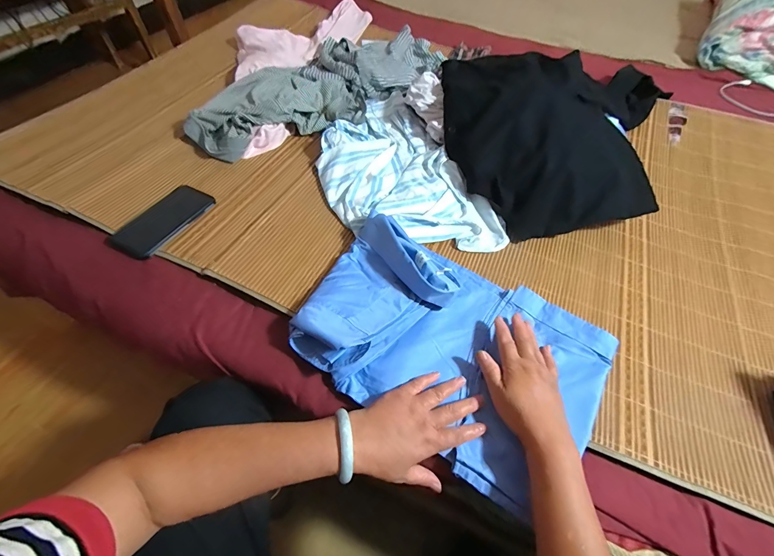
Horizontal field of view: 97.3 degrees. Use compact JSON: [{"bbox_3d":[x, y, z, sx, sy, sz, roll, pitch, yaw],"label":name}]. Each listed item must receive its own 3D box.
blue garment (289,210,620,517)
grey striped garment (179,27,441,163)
[{"bbox_3d":[0.091,0.083,0.476,0.409,0.059,0.277,30,61,14],"label":"blue garment"},{"bbox_3d":[-0.127,-0.482,0.823,0.270,0.063,0.703,35,61,18],"label":"grey striped garment"}]

